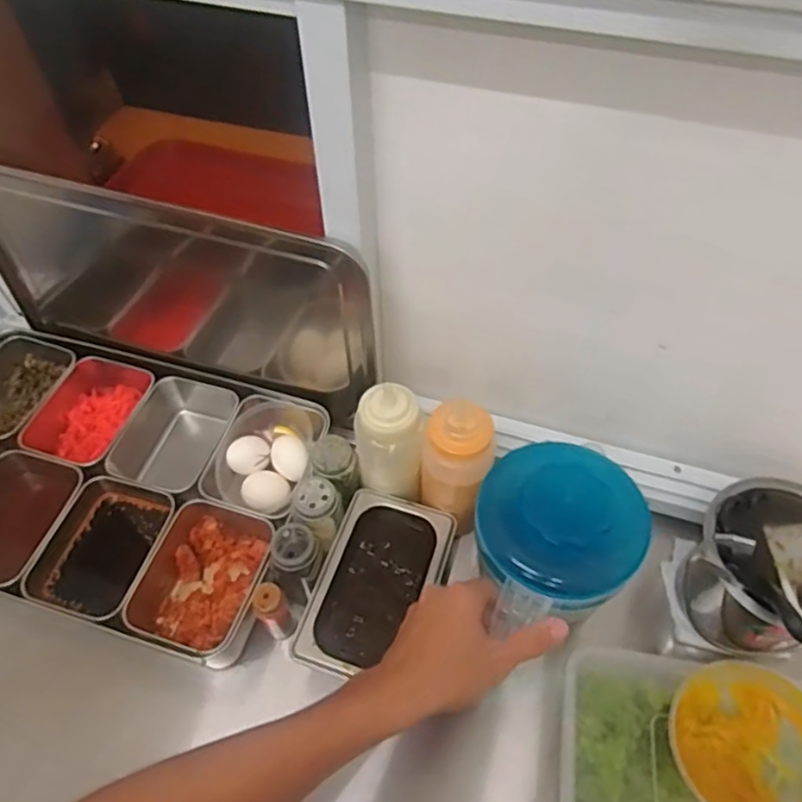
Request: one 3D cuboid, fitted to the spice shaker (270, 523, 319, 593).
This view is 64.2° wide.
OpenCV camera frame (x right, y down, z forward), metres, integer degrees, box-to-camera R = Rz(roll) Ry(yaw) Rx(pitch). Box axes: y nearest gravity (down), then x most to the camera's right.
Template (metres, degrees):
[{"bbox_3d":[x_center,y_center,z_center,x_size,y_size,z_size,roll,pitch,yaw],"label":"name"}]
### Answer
[{"bbox_3d":[-0.096,0.150,0.591,0.047,0.079,0.045,0,56,0],"label":"spice shaker"}]

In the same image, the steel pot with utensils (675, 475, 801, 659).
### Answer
[{"bbox_3d":[0.324,0.151,0.572,0.121,0.115,0.122,0,56,0],"label":"steel pot with utensils"}]

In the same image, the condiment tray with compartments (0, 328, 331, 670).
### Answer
[{"bbox_3d":[-0.331,0.086,0.708,0.466,0.109,0.291,15,57,10],"label":"condiment tray with compartments"}]

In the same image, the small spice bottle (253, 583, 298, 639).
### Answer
[{"bbox_3d":[-0.115,0.191,0.584,0.027,0.082,0.030,-30,61,-19],"label":"small spice bottle"}]

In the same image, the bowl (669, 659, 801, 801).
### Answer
[{"bbox_3d":[0.254,0.252,0.475,0.106,0.037,0.113,0,56,0],"label":"bowl"}]

